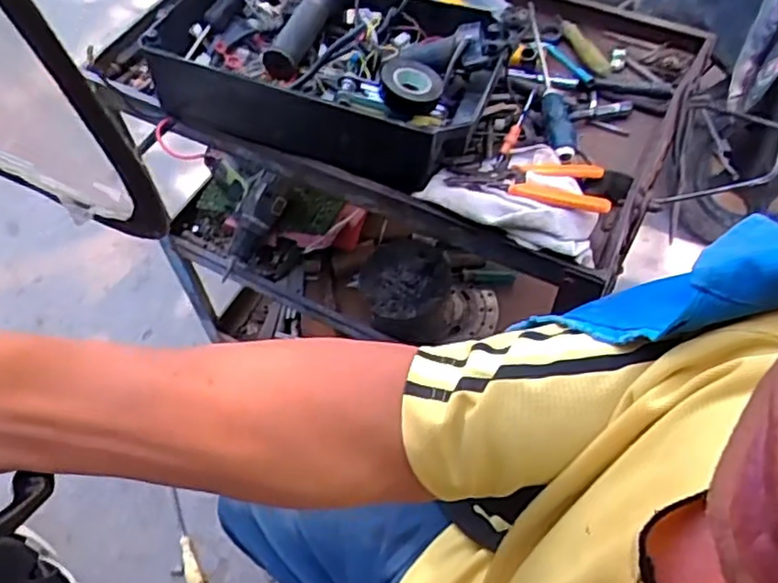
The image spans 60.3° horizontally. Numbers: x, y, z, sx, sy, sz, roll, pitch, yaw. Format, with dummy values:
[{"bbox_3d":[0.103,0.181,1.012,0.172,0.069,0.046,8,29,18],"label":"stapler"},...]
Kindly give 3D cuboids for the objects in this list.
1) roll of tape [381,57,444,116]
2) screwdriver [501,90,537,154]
[{"bbox_3d":[0.023,-0.208,0.668,0.059,0.022,0.065,-3,59,-3],"label":"roll of tape"},{"bbox_3d":[0.142,-0.184,0.736,0.012,0.016,0.099,23,61,13],"label":"screwdriver"}]

